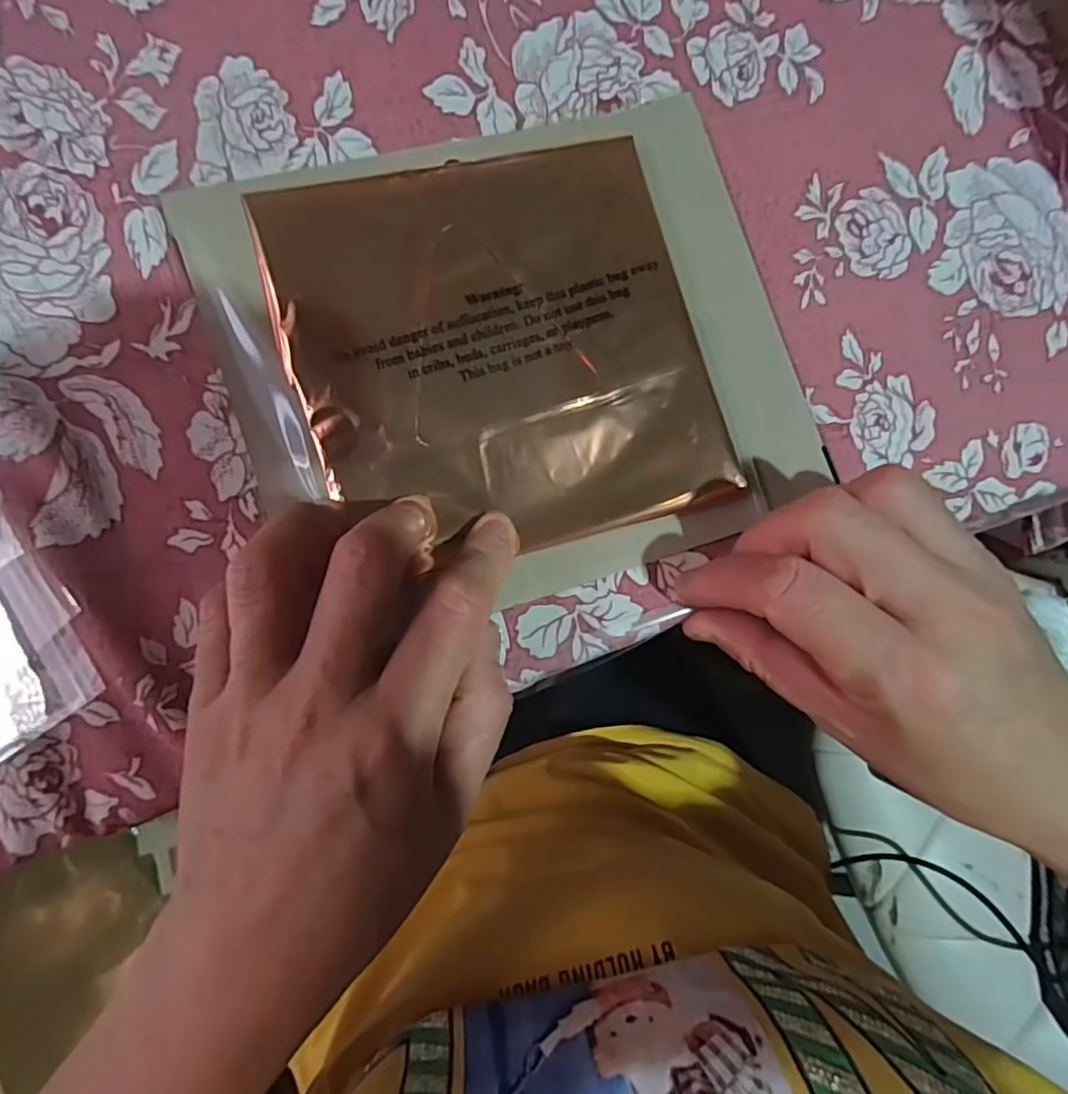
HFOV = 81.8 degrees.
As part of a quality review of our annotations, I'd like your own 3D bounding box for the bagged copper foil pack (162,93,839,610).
[{"bbox_3d":[-0.005,-0.066,0.213,0.192,0.014,0.160,-17,86,-7],"label":"bagged copper foil pack"}]

